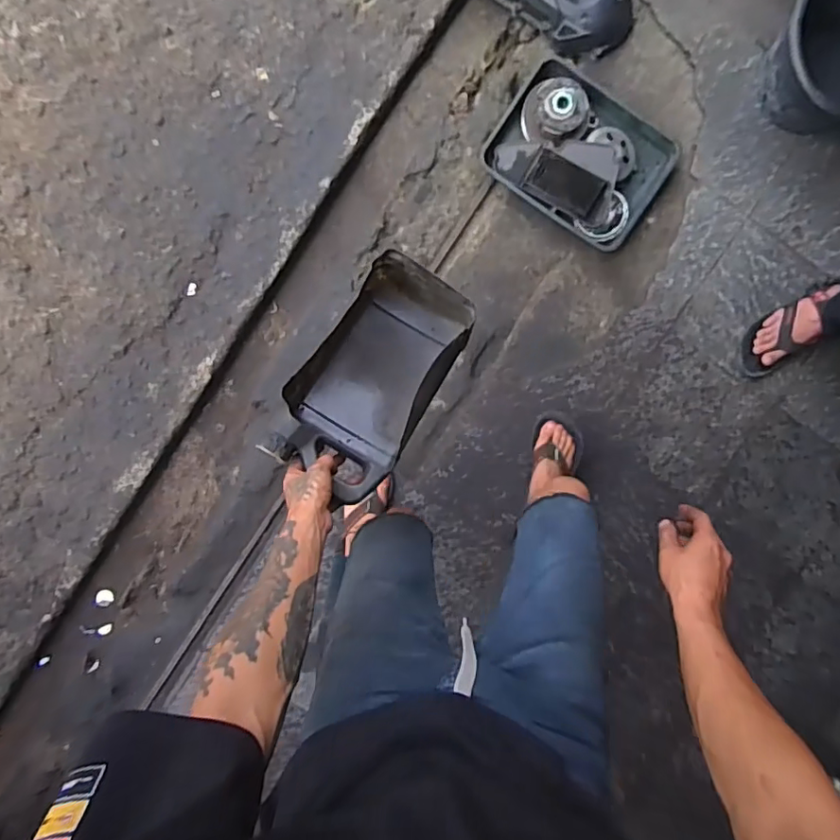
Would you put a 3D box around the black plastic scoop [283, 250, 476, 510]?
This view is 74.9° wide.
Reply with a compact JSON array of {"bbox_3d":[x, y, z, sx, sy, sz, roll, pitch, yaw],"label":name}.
[{"bbox_3d":[-0.064,-0.061,0.750,0.171,0.110,0.326,34,73,-10],"label":"black plastic scoop"}]

